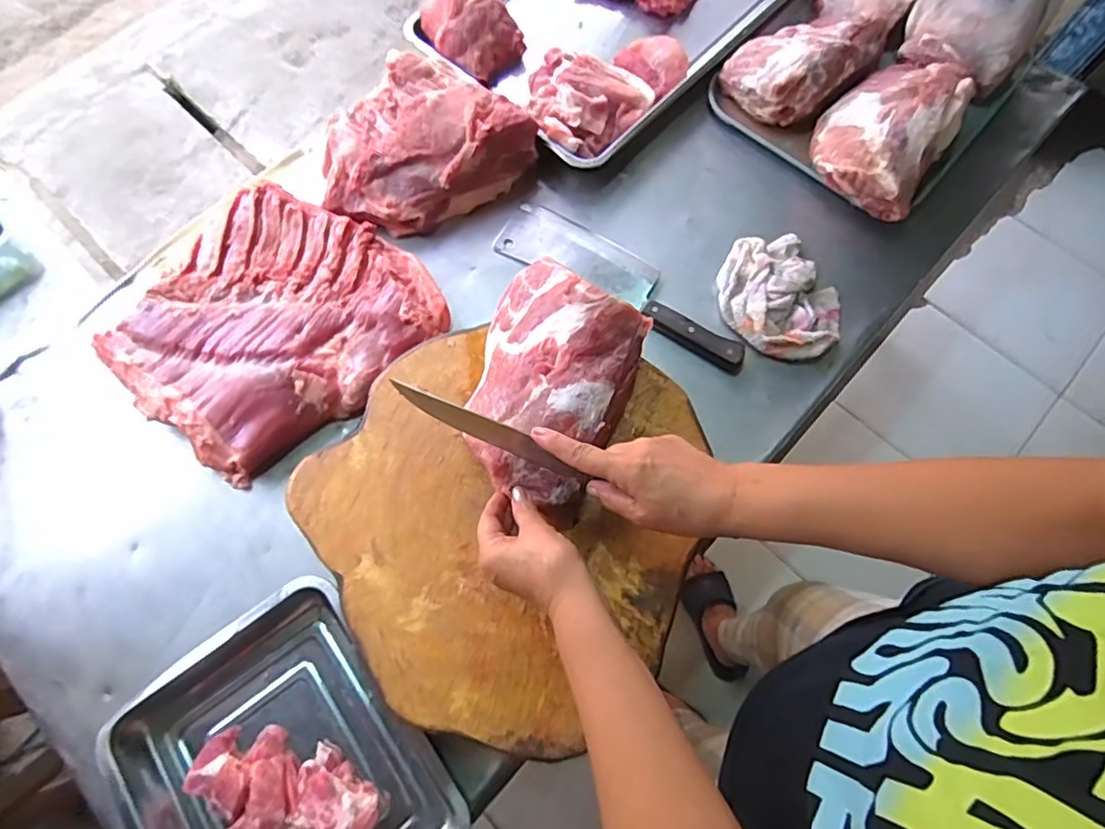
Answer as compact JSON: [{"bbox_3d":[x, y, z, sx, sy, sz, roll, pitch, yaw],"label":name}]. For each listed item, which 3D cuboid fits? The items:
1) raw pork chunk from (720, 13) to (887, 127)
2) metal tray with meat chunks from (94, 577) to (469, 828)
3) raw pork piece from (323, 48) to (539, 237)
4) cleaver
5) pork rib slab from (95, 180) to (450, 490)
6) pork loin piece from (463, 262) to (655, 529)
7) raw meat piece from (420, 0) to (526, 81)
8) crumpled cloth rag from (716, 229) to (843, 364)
[{"bbox_3d":[0.367,-0.507,0.829,0.227,0.084,0.141,-35,75,-12],"label":"raw pork chunk"},{"bbox_3d":[-0.259,0.354,0.563,0.260,0.044,0.309,-34,75,-12],"label":"metal tray with meat chunks"},{"bbox_3d":[-0.184,-0.360,0.784,0.270,0.082,0.218,-43,77,-14],"label":"raw pork piece"},{"bbox_3d":[0.092,-0.180,0.758,0.355,0.025,0.088,30,73,9],"label":"cleaver"},{"bbox_3d":[-0.340,-0.116,0.719,0.307,0.054,0.342,42,75,12],"label":"pork rib slab"},{"bbox_3d":[-0.005,-0.038,0.575,0.156,0.084,0.235,22,72,6],"label":"pork loin piece"},{"bbox_3d":[-0.119,-0.575,0.857,0.128,0.075,0.126,0,71,-1],"label":"raw meat piece"},{"bbox_3d":[0.291,-0.156,0.741,0.152,0.036,0.181,-34,75,-12],"label":"crumpled cloth rag"}]

